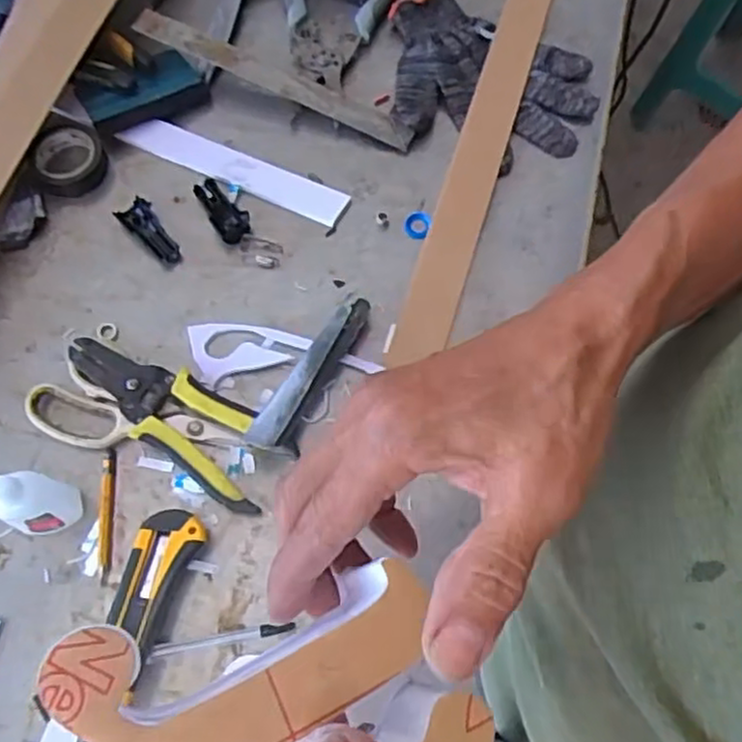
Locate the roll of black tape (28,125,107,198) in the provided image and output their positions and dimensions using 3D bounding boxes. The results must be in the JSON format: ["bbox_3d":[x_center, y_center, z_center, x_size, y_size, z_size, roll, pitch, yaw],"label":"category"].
[{"bbox_3d":[-0.245,-0.173,0.583,0.054,0.021,0.054,0,69,-1],"label":"roll of black tape"}]

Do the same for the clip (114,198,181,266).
[{"bbox_3d":[-0.171,-0.111,0.571,0.060,0.011,0.025,42,74,13],"label":"clip"}]

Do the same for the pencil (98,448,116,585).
[{"bbox_3d":[-0.180,0.097,0.490,0.010,0.007,0.089,-4,70,-2],"label":"pencil"}]

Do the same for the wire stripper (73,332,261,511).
[{"bbox_3d":[-0.139,0.029,0.510,0.169,0.024,0.062,34,72,11],"label":"wire stripper"}]

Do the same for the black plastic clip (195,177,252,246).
[{"bbox_3d":[-0.118,-0.128,0.575,0.026,0.012,0.060,-34,74,-13],"label":"black plastic clip"}]

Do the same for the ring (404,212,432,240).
[{"bbox_3d":[0.037,-0.116,0.577,0.020,0.006,0.022,0,69,-1],"label":"ring"}]

